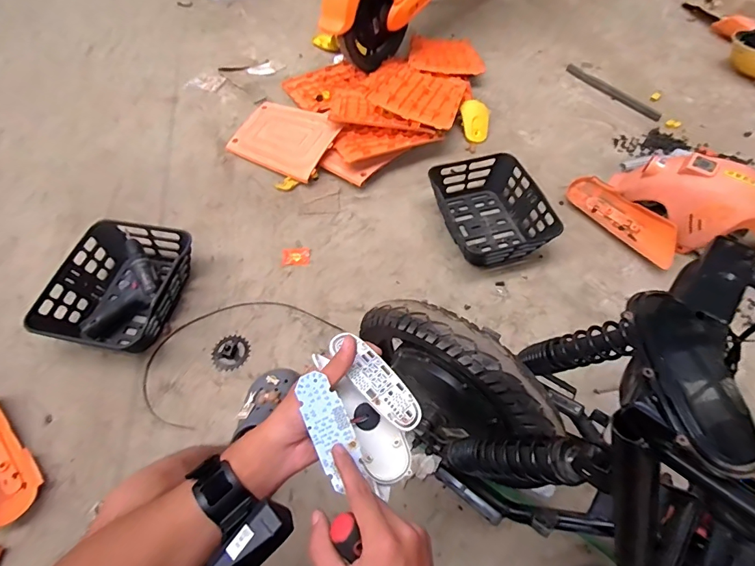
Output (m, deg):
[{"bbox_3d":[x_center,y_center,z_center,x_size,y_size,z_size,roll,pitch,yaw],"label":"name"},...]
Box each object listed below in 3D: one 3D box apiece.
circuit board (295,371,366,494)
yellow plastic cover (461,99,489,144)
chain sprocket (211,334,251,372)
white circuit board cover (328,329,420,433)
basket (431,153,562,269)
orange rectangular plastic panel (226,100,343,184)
[{"bbox_3d":[-0.043,0.130,0.377,0.036,0.004,0.100,-22,86,-12],"label":"circuit board"},{"bbox_3d":[0.328,-0.540,1.382,0.093,0.018,0.147,-8,90,-2],"label":"yellow plastic cover"},{"bbox_3d":[-0.342,0.162,0.963,0.083,0.017,0.089,0,60,0],"label":"chain sprocket"},{"bbox_3d":[-0.002,0.095,0.411,0.041,0.004,0.115,-31,69,-36],"label":"white circuit board cover"},{"bbox_3d":[0.310,-0.208,1.143,0.269,0.108,0.336,-17,60,-11],"label":"basket"},{"bbox_3d":[-0.297,-0.469,1.321,0.325,0.022,0.250,23,70,19],"label":"orange rectangular plastic panel"}]

